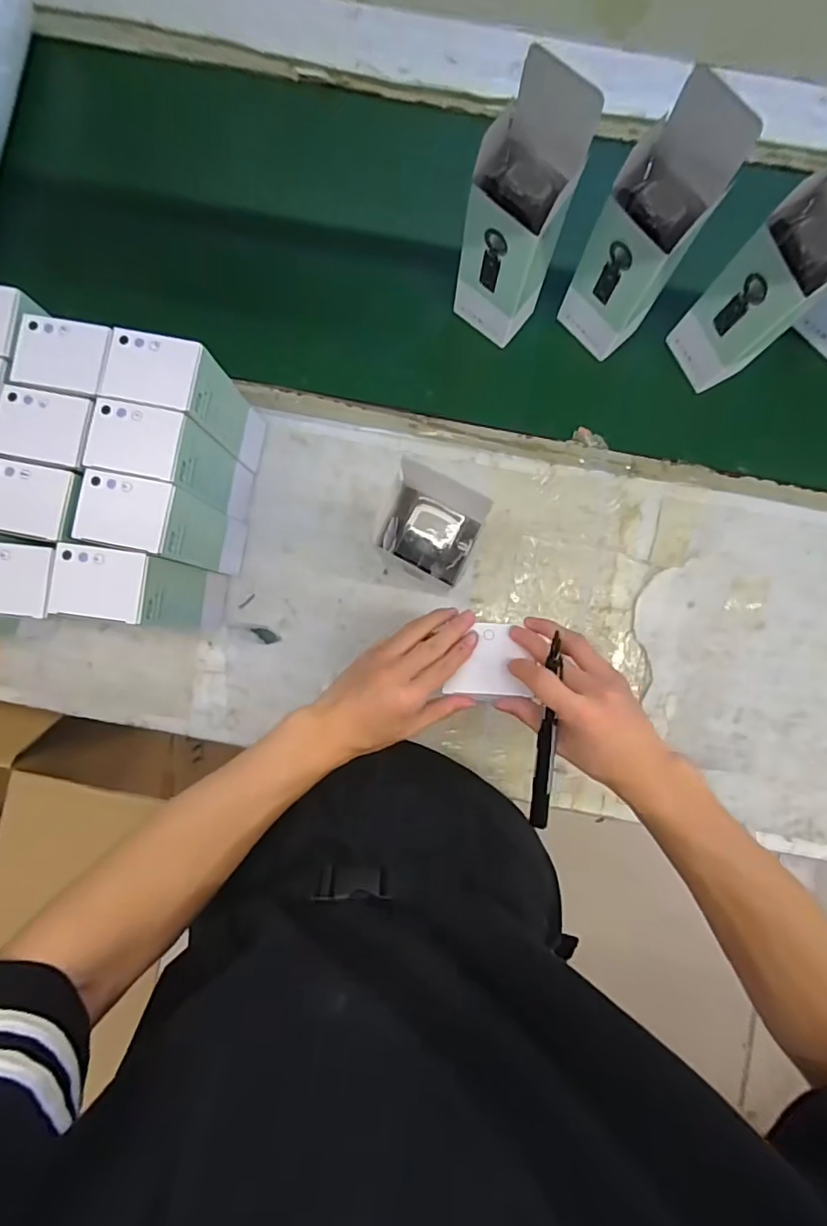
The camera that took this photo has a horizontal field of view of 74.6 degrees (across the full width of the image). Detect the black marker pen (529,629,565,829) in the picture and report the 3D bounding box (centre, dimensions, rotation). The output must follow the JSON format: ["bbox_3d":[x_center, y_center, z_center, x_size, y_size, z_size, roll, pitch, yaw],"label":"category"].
[{"bbox_3d":[0.106,0.099,0.430,0.014,0.009,0.160,2,102,-1],"label":"black marker pen"}]

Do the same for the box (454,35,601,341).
[{"bbox_3d":[0.104,-0.387,0.544,0.086,0.234,0.083,30,87,2],"label":"box"}]

